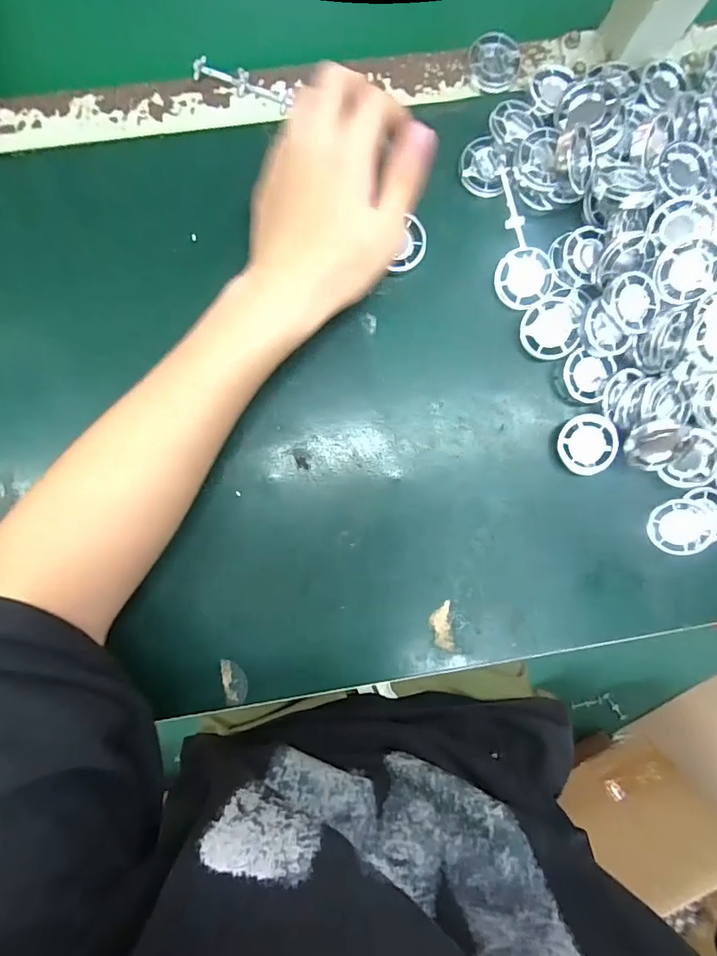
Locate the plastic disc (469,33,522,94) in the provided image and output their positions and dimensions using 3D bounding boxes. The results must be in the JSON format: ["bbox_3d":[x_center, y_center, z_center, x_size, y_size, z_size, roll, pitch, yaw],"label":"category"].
[{"bbox_3d":[0.097,-0.297,0.332,0.035,0.009,0.035,0,88,-3],"label":"plastic disc"}]

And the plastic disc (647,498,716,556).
[{"bbox_3d":[0.224,0.033,0.321,0.041,0.007,0.039,-1,86,14],"label":"plastic disc"}]

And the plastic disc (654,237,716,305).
[{"bbox_3d":[0.212,-0.133,0.299,0.039,0.005,0.038,1,113,3],"label":"plastic disc"}]

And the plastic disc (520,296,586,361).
[{"bbox_3d":[0.132,-0.102,0.317,0.039,0.008,0.040,1,96,13],"label":"plastic disc"}]

